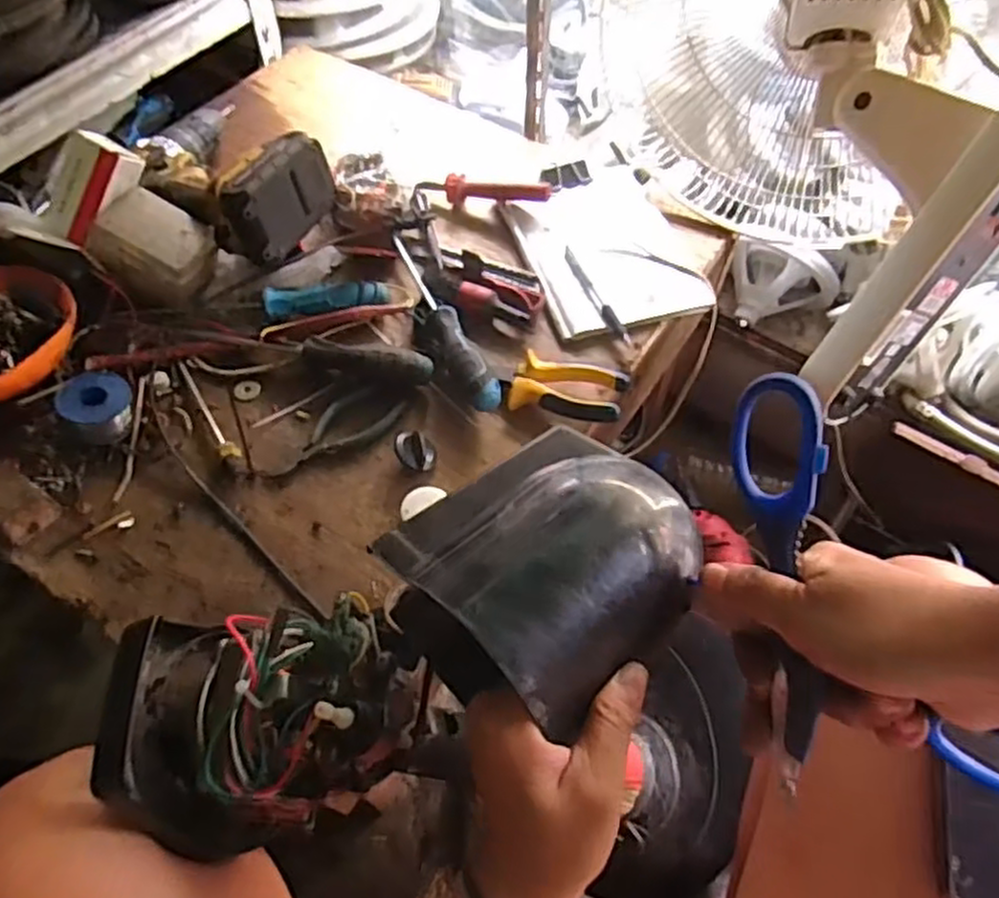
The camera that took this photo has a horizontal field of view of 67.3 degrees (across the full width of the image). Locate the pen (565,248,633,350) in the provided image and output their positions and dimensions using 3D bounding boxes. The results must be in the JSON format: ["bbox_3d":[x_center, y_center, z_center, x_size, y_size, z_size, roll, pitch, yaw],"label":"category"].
[{"bbox_3d":[0.088,-0.146,0.699,0.016,0.010,0.124,-22,59,-14],"label":"pen"}]

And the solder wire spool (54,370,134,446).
[{"bbox_3d":[-0.332,-0.036,0.622,0.056,0.040,0.059,-33,62,-20],"label":"solder wire spool"}]

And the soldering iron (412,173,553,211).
[{"bbox_3d":[-0.020,-0.265,0.767,0.141,0.031,0.027,7,57,5],"label":"soldering iron"}]

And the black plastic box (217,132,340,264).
[{"bbox_3d":[-0.208,-0.233,0.690,0.060,0.070,0.116,21,59,13],"label":"black plastic box"}]

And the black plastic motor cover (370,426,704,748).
[{"bbox_3d":[0.024,0.048,0.345,0.151,0.052,0.115,-39,65,-22],"label":"black plastic motor cover"}]

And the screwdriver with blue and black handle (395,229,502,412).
[{"bbox_3d":[-0.057,-0.126,0.679,0.029,0.040,0.246,-19,59,-12],"label":"screwdriver with blue and black handle"}]

